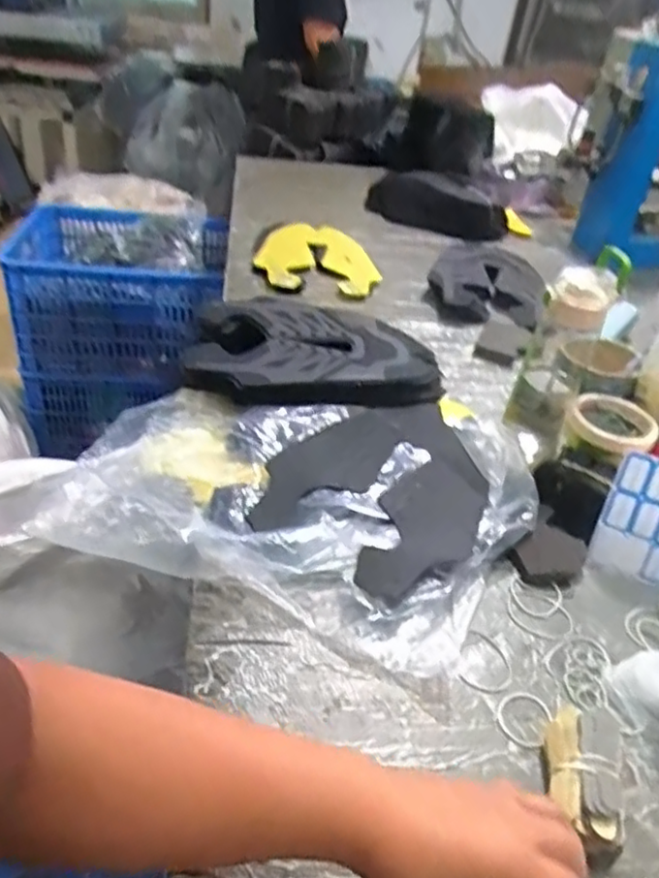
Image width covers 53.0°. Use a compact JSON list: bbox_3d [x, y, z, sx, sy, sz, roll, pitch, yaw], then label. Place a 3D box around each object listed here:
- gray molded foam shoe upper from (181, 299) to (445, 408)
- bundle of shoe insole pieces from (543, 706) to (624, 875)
[{"bbox_3d":[-0.022,-0.112,0.844,0.306,0.038,0.230,-1,37,-11],"label":"gray molded foam shoe upper"},{"bbox_3d":[0.179,0.236,0.460,0.057,0.041,0.100,16,37,11],"label":"bundle of shoe insole pieces"}]

